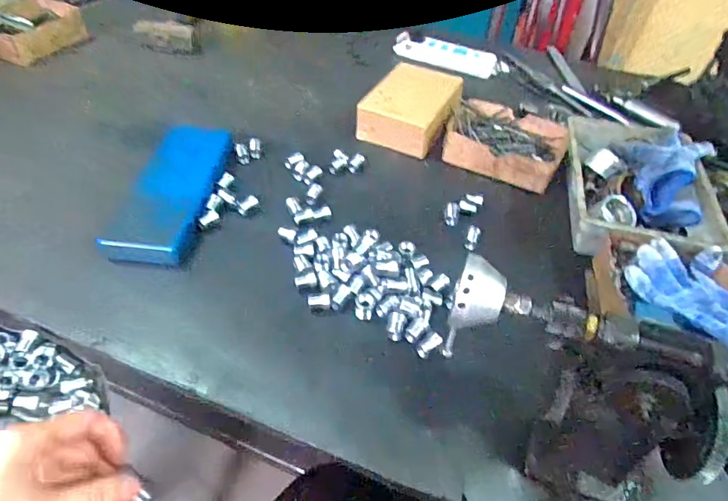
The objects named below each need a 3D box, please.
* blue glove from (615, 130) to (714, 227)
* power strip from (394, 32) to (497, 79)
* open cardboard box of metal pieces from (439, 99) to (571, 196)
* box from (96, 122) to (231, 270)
[{"bbox_3d":[0.394,-0.100,0.608,0.105,0.079,0.157,20,48,13],"label":"blue glove"},{"bbox_3d":[0.164,-0.399,0.934,0.210,0.034,0.060,16,47,9],"label":"power strip"},{"bbox_3d":[0.214,-0.169,0.706,0.175,0.036,0.137,23,48,15],"label":"open cardboard box of metal pieces"},{"bbox_3d":[-0.246,-0.084,0.600,0.095,0.030,0.243,7,46,1],"label":"box"}]

